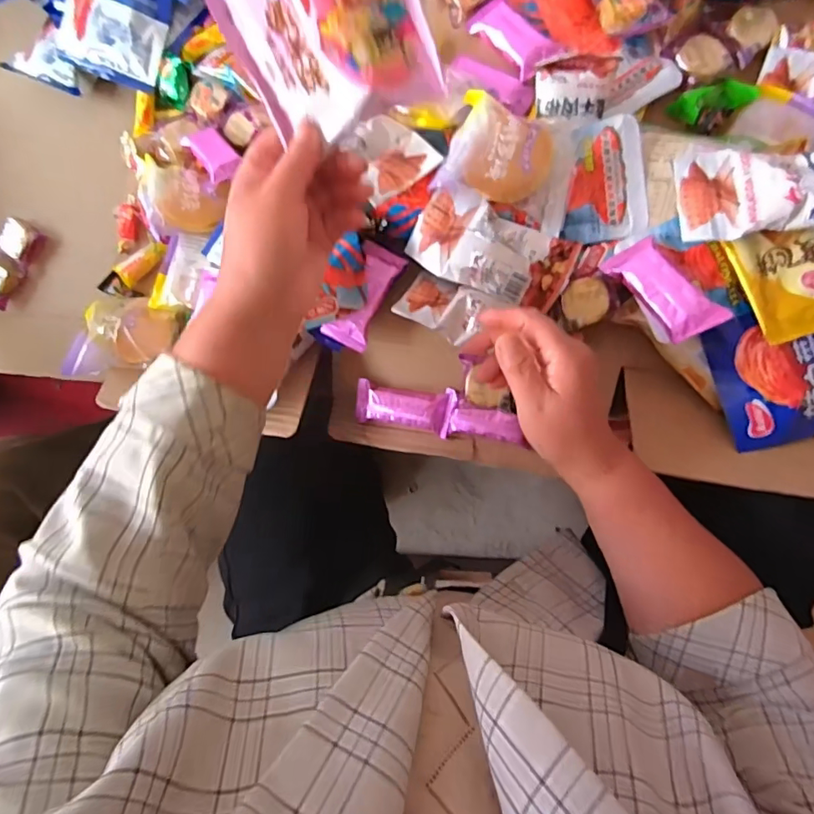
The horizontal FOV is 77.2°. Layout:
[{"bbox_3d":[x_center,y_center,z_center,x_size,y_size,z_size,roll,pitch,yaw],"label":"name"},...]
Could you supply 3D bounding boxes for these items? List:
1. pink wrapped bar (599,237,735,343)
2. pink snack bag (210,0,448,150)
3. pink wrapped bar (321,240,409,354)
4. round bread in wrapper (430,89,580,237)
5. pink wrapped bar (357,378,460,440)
[{"bbox_3d":[0.206,-0.097,0.407,0.045,0.021,0.096,-37,68,3],"label":"pink wrapped bar"},{"bbox_3d":[-0.049,-0.226,0.303,0.113,0.026,0.112,-23,113,16],"label":"pink snack bag"},{"bbox_3d":[-0.041,-0.106,0.480,0.042,0.024,0.099,27,91,11],"label":"pink wrapped bar"},{"bbox_3d":[0.088,-0.212,0.428,0.114,0.046,0.089,20,90,11],"label":"round bread in wrapper"},{"bbox_3d":[-0.002,0.000,0.510,0.098,0.016,0.044,10,88,11],"label":"pink wrapped bar"}]

